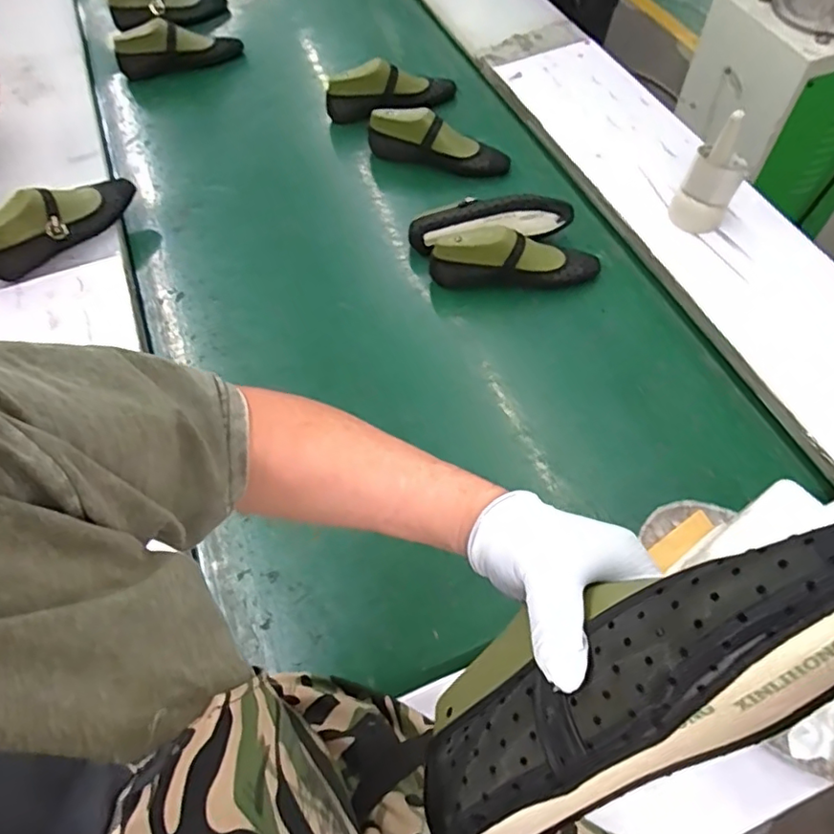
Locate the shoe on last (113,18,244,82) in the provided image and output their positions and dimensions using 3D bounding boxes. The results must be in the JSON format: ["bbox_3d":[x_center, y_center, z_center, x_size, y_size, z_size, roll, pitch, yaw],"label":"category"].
[{"bbox_3d":[-0.616,-0.961,1.514,0.313,0.102,0.089,-18,60,-8],"label":"shoe on last"}]

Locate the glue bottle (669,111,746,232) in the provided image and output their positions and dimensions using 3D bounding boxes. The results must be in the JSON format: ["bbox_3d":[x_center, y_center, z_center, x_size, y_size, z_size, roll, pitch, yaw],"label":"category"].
[{"bbox_3d":[0.481,-0.390,0.947,0.086,0.173,0.071,29,65,19],"label":"glue bottle"}]

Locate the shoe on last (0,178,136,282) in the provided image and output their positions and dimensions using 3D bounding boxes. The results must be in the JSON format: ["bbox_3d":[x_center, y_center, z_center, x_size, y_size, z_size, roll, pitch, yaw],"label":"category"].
[{"bbox_3d":[-0.645,-0.368,1.056,0.076,0.117,0.294,36,67,22],"label":"shoe on last"}]

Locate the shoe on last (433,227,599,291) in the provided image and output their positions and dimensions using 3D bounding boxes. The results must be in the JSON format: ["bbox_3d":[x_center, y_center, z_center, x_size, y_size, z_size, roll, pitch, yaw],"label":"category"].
[{"bbox_3d":[0.172,-0.270,1.012,0.293,0.111,0.077,-3,59,1],"label":"shoe on last"}]

